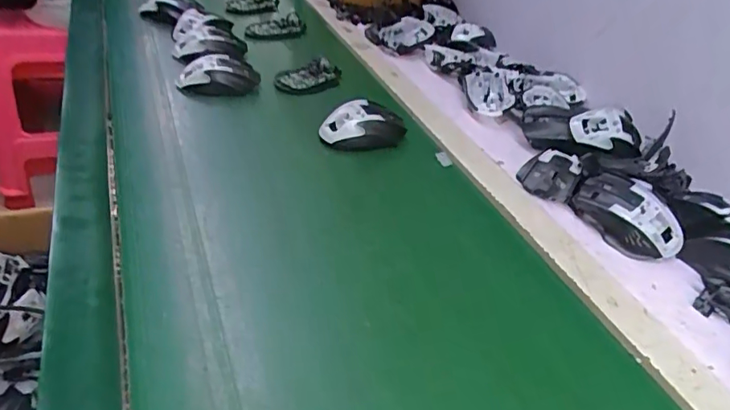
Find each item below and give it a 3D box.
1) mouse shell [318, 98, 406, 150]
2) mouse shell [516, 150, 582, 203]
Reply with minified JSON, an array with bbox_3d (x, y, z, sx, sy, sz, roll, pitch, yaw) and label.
[{"bbox_3d":[-0.002,-0.105,0.687,0.109,0.045,0.060,5,37,-4],"label":"mouse shell"},{"bbox_3d":[0.228,-0.036,0.648,0.069,0.035,0.064,24,40,19],"label":"mouse shell"}]

